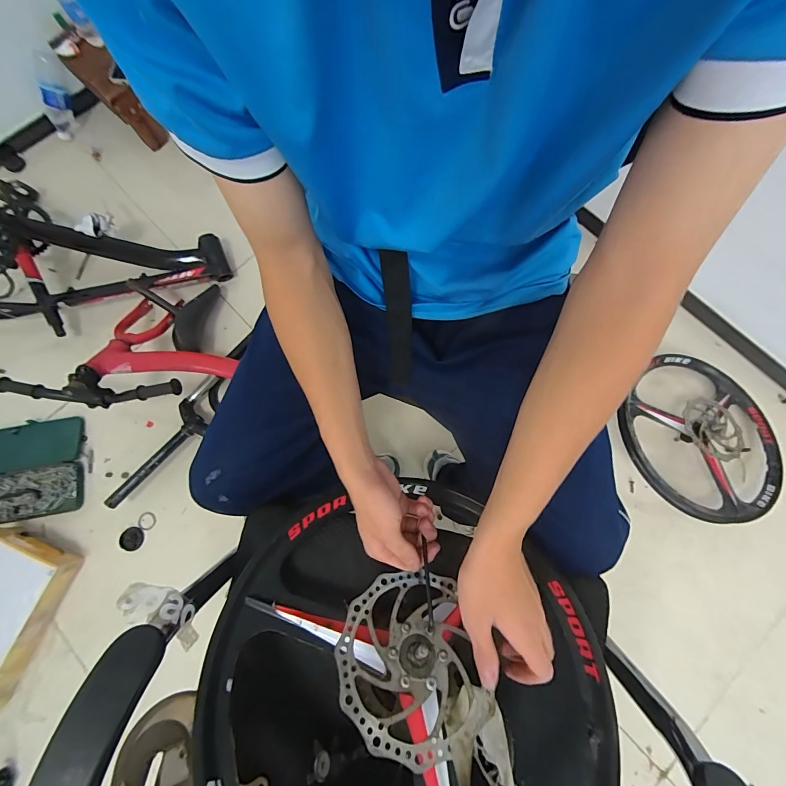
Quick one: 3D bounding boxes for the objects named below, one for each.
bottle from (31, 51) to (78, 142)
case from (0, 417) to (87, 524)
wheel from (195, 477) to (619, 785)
[{"bbox_3d":[-1.025,-0.892,1.117,0.081,0.067,0.208,9,119,3],"label":"bottle"},{"bbox_3d":[-0.933,0.199,0.952,0.268,0.052,0.245,-10,77,-1],"label":"case"},{"bbox_3d":[0.012,0.282,0.369,0.405,0.075,0.371,0,56,0],"label":"wheel"}]

